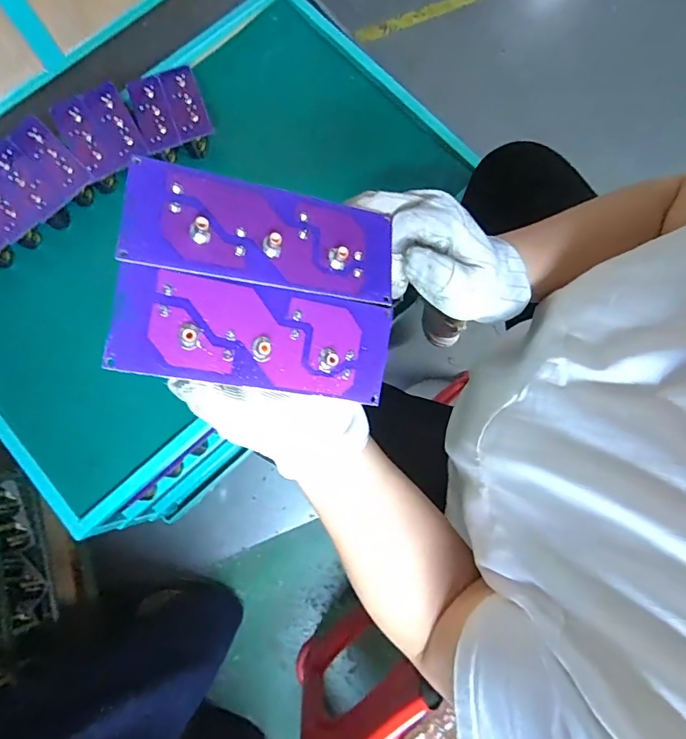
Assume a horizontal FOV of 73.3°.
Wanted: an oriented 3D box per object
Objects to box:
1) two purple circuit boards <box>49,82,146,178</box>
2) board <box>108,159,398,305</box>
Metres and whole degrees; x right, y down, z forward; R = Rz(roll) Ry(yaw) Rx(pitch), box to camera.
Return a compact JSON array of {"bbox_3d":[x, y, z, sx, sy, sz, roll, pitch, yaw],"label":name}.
[{"bbox_3d":[-0.383,-0.375,0.721,0.106,0.009,0.129,-27,88,-3],"label":"two purple circuit boards"},{"bbox_3d":[-0.037,-0.069,0.234,0.134,0.008,0.053,7,78,-19],"label":"board"}]

